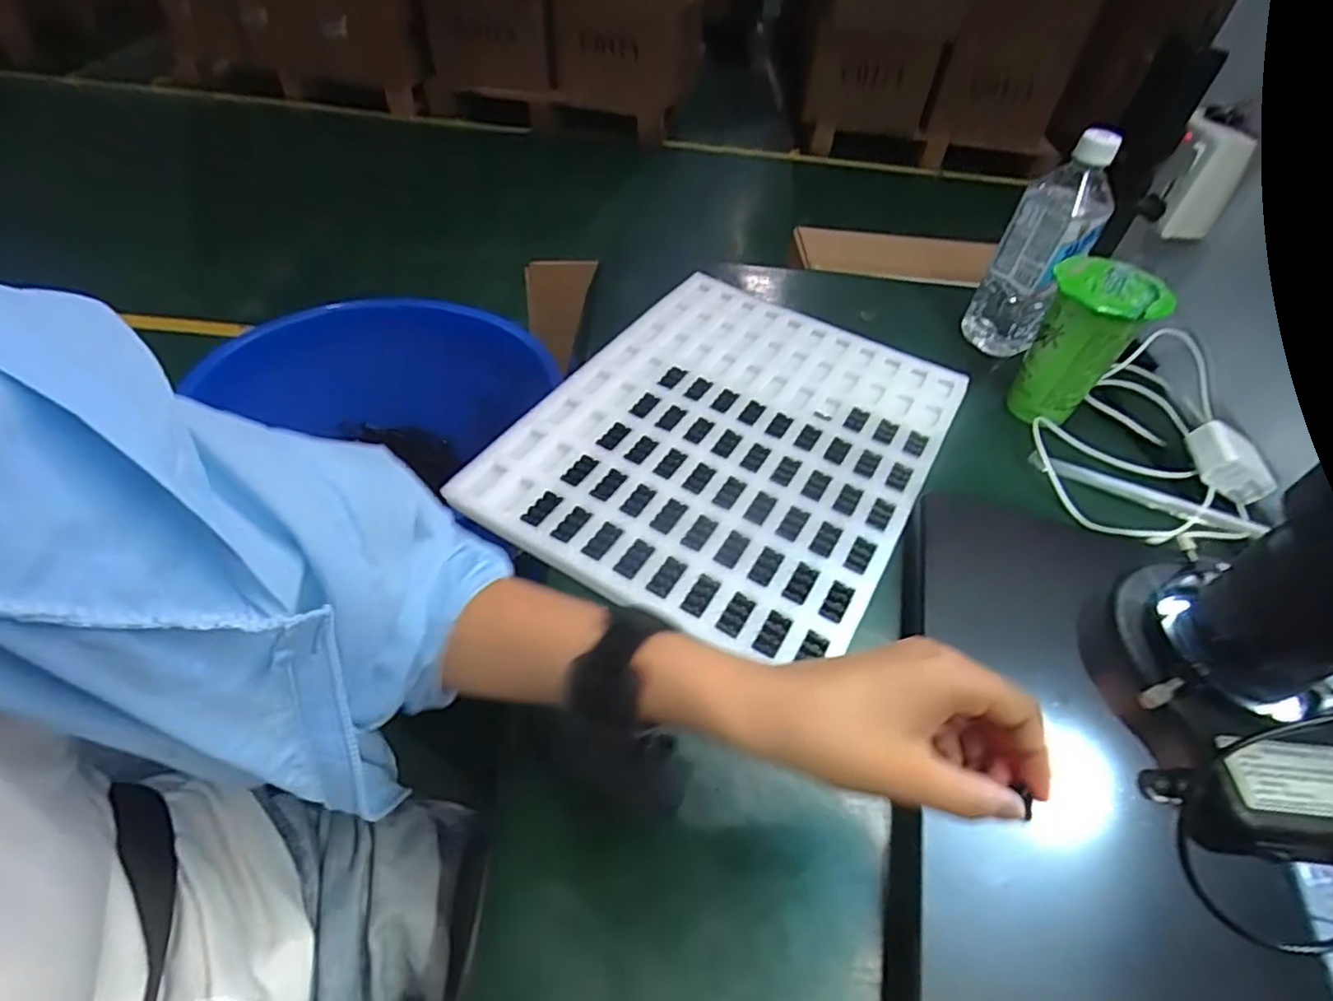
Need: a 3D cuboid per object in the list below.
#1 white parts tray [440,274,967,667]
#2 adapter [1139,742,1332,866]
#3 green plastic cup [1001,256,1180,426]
[{"bbox_3d":[0.060,-0.061,0.525,0.291,0.012,0.378,27,50,17],"label":"white parts tray"},{"bbox_3d":[0.217,0.108,0.229,0.084,0.023,0.038,5,47,-2],"label":"adapter"},{"bbox_3d":[0.344,-0.129,0.548,0.078,0.122,0.078,3,47,-4],"label":"green plastic cup"}]

